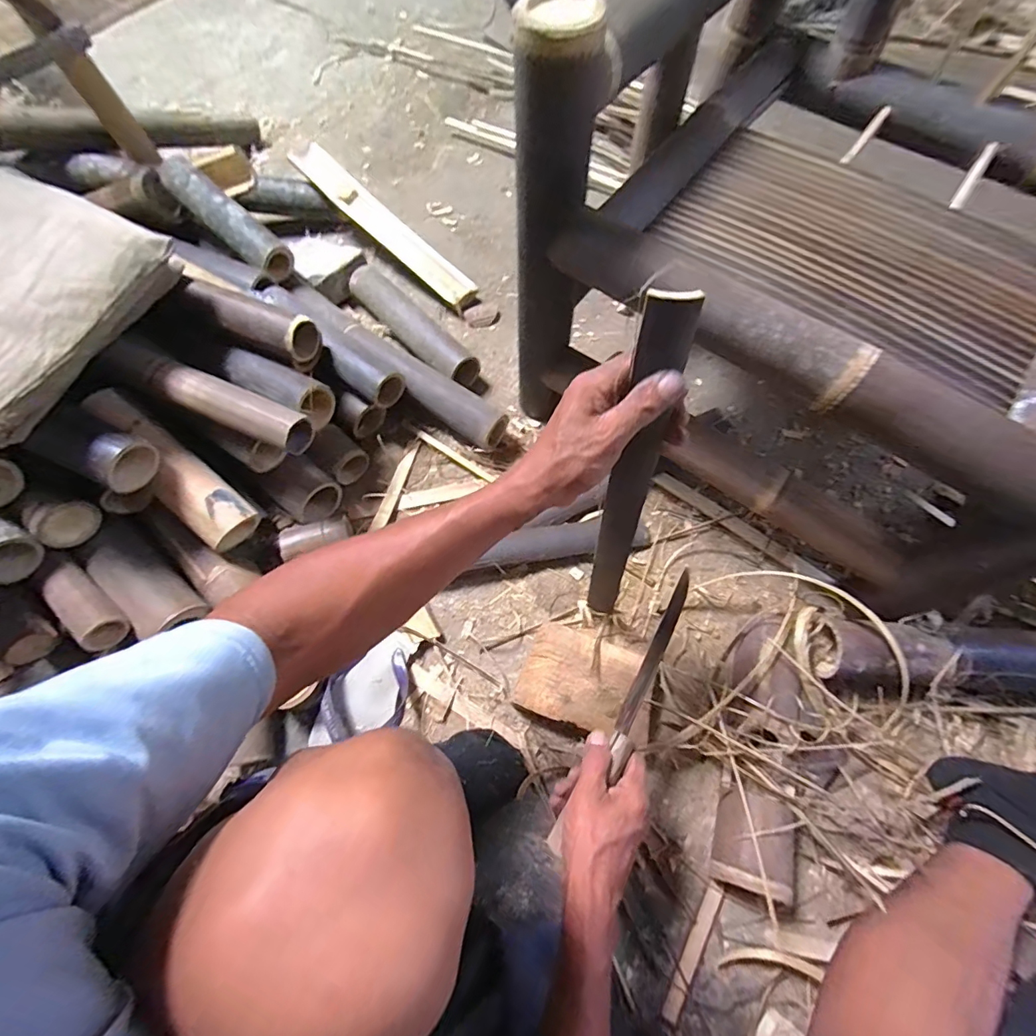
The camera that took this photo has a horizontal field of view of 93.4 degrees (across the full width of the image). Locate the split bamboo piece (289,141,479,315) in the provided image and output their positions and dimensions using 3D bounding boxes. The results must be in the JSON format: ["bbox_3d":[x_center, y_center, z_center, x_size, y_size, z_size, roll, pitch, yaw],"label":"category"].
[{"bbox_3d":[-0.249,-0.554,0.941,0.439,0.036,0.070,42,73,2],"label":"split bamboo piece"}]

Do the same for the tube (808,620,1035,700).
[{"bbox_3d":[0.582,0.180,0.611,0.400,0.075,0.074,4,66,2],"label":"tube"}]

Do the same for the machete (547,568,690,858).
[{"bbox_3d":[0.116,0.189,0.498,0.033,0.029,0.302,27,72,12],"label":"machete"}]

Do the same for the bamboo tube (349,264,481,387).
[{"bbox_3d":[-0.189,-0.338,0.851,0.054,0.057,0.307,-43,72,-16],"label":"bamboo tube"}]

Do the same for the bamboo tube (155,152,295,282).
[{"bbox_3d":[-0.492,-0.506,0.817,0.250,0.062,0.069,42,71,-9],"label":"bamboo tube"}]

